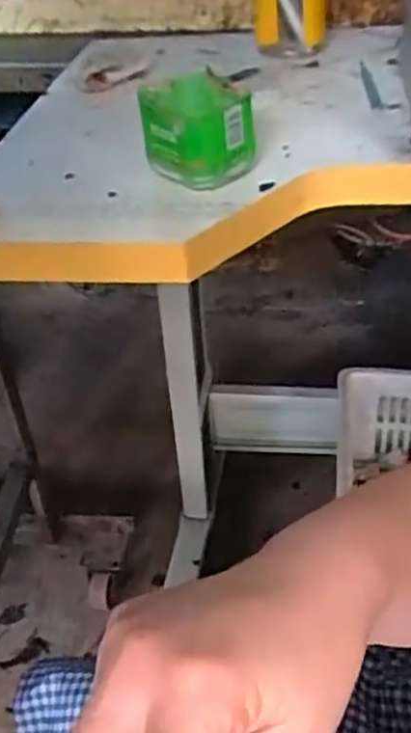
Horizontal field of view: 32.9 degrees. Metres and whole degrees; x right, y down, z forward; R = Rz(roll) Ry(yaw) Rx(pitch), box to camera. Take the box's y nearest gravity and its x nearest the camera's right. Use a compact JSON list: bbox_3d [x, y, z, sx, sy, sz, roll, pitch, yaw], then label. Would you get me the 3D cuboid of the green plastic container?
[{"bbox_3d":[-0.008,-0.198,0.582,0.086,0.062,0.095,-8,39,-4],"label":"green plastic container"}]

